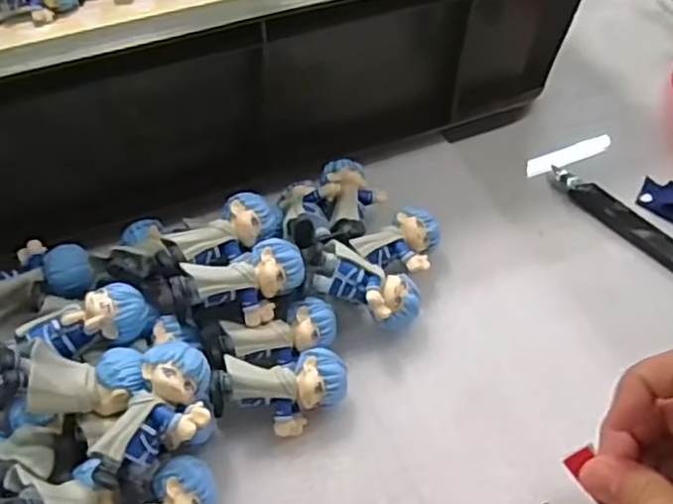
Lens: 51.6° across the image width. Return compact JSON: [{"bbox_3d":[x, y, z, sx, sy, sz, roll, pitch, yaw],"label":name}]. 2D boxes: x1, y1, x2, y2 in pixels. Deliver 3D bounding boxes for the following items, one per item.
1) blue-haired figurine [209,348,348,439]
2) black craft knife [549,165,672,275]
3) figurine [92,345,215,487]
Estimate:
[{"bbox_3d":[-0.026,0.066,0.320,0.061,0.031,0.030,-8,53,-7],"label":"blue-haired figurine"},{"bbox_3d":[0.180,-0.009,0.399,0.019,0.007,0.139,-34,60,-23],"label":"black craft knife"},{"bbox_3d":[-0.071,0.067,0.282,0.033,0.020,0.059,15,53,11],"label":"figurine"}]

